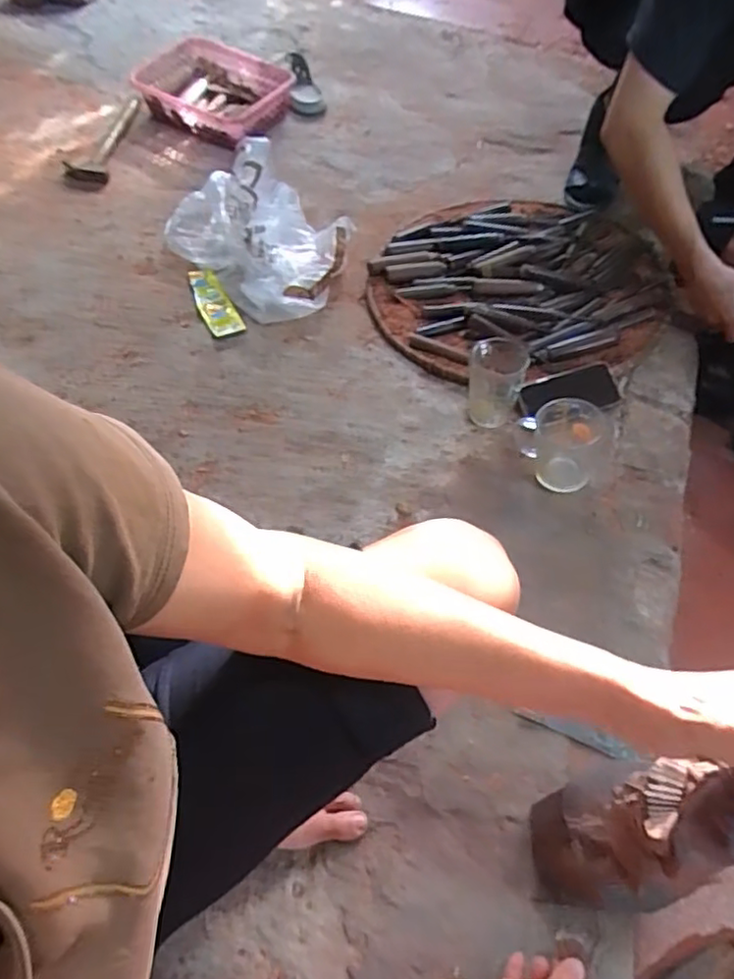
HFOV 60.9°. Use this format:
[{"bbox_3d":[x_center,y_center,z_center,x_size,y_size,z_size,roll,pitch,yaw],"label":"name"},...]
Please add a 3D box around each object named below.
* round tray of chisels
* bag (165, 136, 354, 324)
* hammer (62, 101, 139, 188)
[{"bbox_3d":[0.247,-0.365,1.080,0.466,0.054,0.425,0,56,-1],"label":"round tray of chisels"},{"bbox_3d":[-0.173,-0.463,1.044,0.247,0.158,0.321,-36,66,-23],"label":"bag"},{"bbox_3d":[-0.503,-0.666,1.200,0.086,0.026,0.218,6,66,18],"label":"hammer"}]

